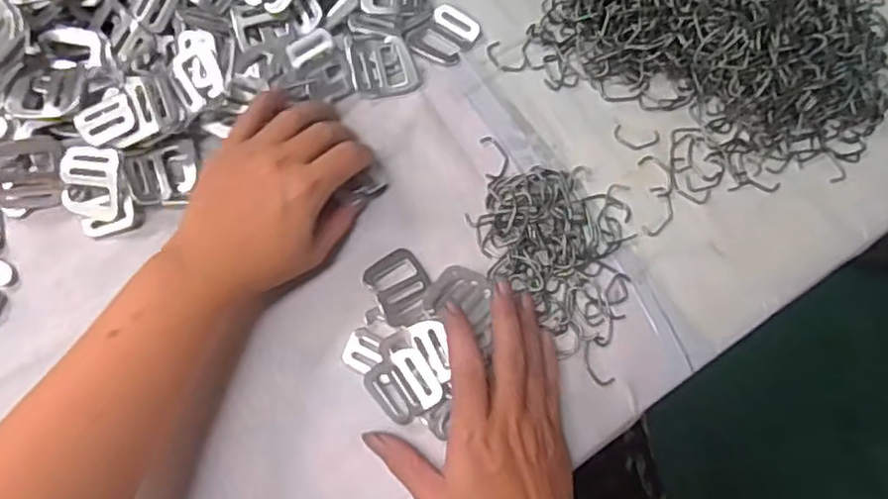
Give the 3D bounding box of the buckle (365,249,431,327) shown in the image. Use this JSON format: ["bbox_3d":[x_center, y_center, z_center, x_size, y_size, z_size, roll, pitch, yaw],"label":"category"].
[{"bbox_3d":[-0.026,0.023,0.426,0.038,0.009,0.047,-25,77,-21],"label":"buckle"}]

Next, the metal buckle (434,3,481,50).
[{"bbox_3d":[0.010,-0.168,0.503,0.040,0.006,0.025,39,74,10],"label":"metal buckle"}]

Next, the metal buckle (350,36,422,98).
[{"bbox_3d":[-0.041,-0.128,0.474,0.045,0.009,0.038,-15,100,-7],"label":"metal buckle"}]

